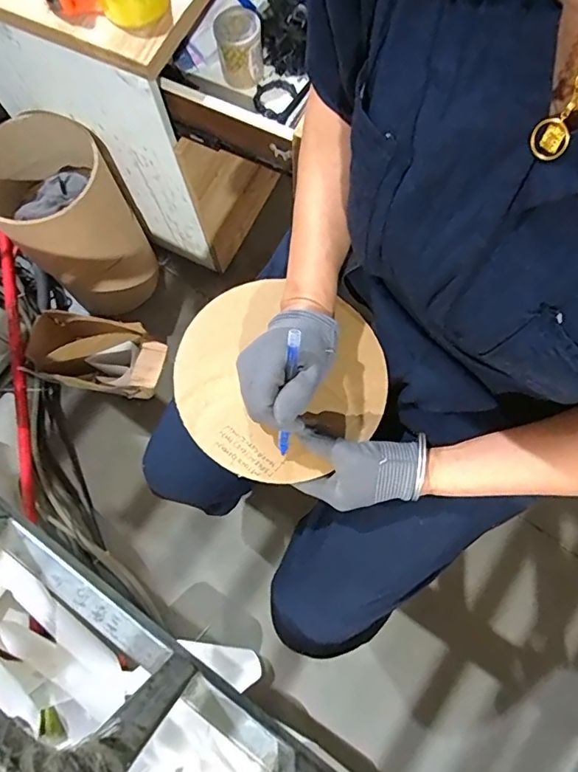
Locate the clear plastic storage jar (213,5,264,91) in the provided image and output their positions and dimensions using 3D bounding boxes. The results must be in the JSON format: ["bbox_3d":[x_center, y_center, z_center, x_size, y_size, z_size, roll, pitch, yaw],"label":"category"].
[{"bbox_3d":[-0.073,-0.504,0.733,0.065,0.082,0.071,-4,75,0],"label":"clear plastic storage jar"}]

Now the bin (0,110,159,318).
[{"bbox_3d":[-0.403,-0.304,0.952,0.202,0.350,0.196,0,75,1],"label":"bin"}]

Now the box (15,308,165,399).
[{"bbox_3d":[-0.356,-0.053,0.950,0.241,0.156,0.133,13,76,5],"label":"box"}]

